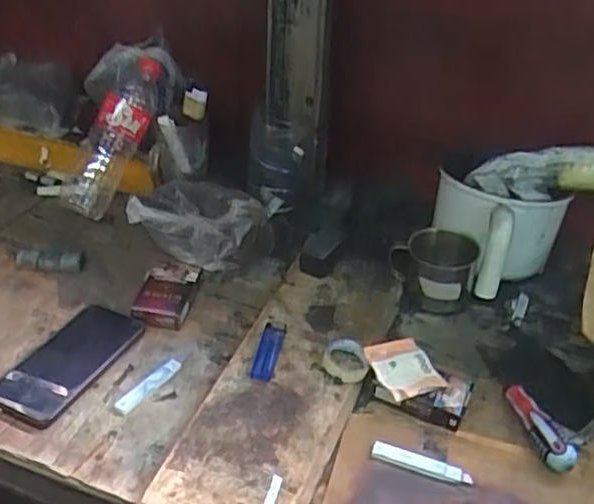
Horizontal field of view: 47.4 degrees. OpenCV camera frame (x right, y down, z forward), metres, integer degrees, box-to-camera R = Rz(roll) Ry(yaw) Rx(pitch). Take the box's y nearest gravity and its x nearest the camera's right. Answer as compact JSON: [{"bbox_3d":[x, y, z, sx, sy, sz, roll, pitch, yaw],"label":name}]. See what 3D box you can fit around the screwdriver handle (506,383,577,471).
[{"bbox_3d":[0.238,0.172,0.667,0.025,0.033,0.097,-7,37,-15],"label":"screwdriver handle"}]

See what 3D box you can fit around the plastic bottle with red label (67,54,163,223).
[{"bbox_3d":[-0.250,-0.157,0.931,0.073,0.229,0.062,31,8,31],"label":"plastic bottle with red label"}]

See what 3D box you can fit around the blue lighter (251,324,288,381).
[{"bbox_3d":[-0.030,0.104,0.715,0.023,0.013,0.078,10,36,7],"label":"blue lighter"}]

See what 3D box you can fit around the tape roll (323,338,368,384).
[{"bbox_3d":[0.051,0.114,0.708,0.045,0.016,0.054,5,35,1],"label":"tape roll"}]

